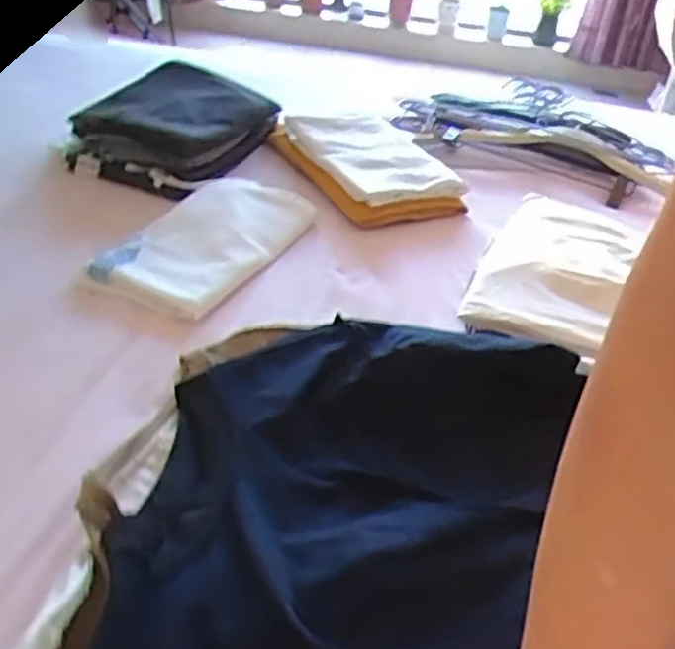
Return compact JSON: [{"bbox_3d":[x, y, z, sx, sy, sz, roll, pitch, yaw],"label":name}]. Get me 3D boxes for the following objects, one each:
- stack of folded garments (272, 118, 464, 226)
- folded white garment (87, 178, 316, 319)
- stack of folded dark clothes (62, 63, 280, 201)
[{"bbox_3d":[0.041,-0.227,0.934,0.197,0.064,0.302,-12,42,-19],"label":"stack of folded garments"},{"bbox_3d":[-0.136,-0.094,0.742,0.142,0.030,0.252,18,41,16],"label":"folded white garment"},{"bbox_3d":[-0.211,-0.268,0.915,0.183,0.088,0.255,15,40,13],"label":"stack of folded dark clothes"}]

